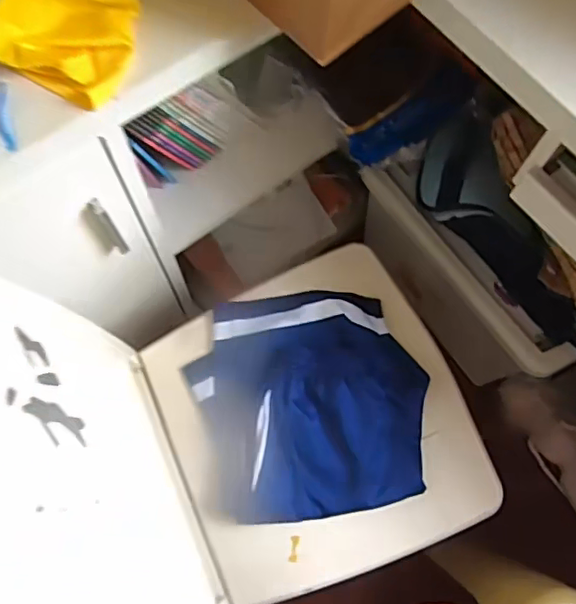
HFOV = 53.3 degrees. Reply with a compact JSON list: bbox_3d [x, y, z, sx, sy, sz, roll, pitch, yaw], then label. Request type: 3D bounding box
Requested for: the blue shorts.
[{"bbox_3d":[0.028,0.132,0.792,0.306,0.069,0.304,-3,69,0],"label":"blue shorts"}]

